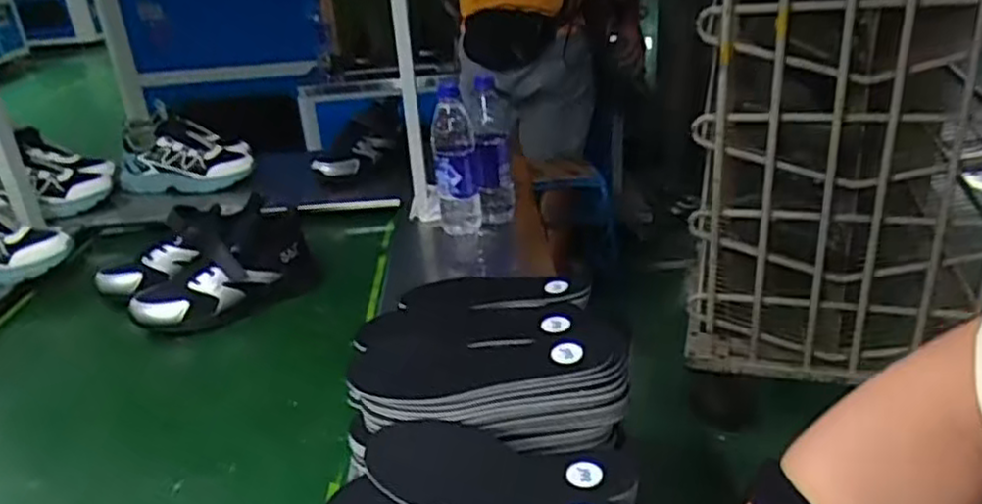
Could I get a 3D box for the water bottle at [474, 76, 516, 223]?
[{"bbox_3d":[0.006,-0.149,1.097,0.056,0.213,0.064,-3,25,1],"label":"water bottle"}]

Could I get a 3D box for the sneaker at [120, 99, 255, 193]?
[{"bbox_3d":[-0.565,-0.171,1.357,0.237,0.150,0.095,1,26,10],"label":"sneaker"}]

